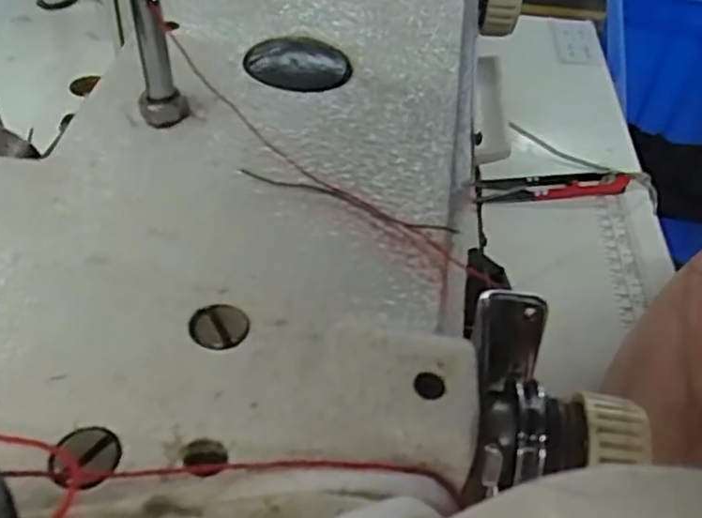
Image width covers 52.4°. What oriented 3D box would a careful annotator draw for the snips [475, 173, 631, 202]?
[{"bbox_3d":[0.128,-0.047,0.453,0.096,0.011,0.020,-4,45,-9],"label":"snips"}]

